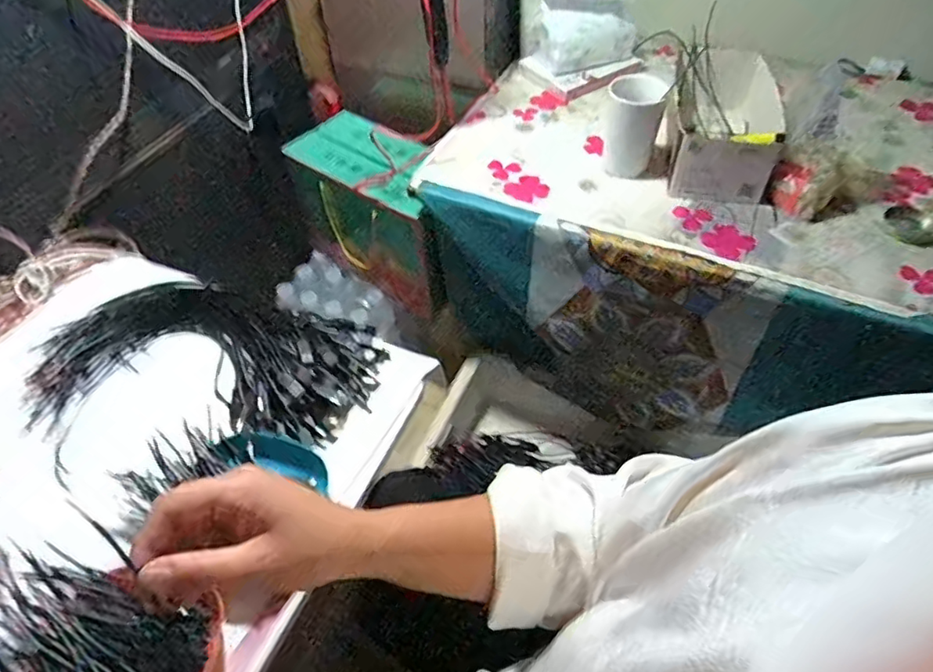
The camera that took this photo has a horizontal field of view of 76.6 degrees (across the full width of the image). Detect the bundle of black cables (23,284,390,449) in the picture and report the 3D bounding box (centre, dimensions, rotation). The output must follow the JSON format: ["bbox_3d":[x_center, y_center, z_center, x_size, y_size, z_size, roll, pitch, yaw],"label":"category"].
[{"bbox_3d":[-0.290,0.019,0.682,0.391,0.056,0.220,3,50,4],"label":"bundle of black cables"}]

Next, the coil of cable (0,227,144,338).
[{"bbox_3d":[-0.552,-0.081,0.750,0.111,0.117,0.273,24,55,19],"label":"coil of cable"}]

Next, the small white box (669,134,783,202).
[{"bbox_3d":[0.350,-0.227,0.807,0.121,0.092,0.026,15,52,13],"label":"small white box"}]

